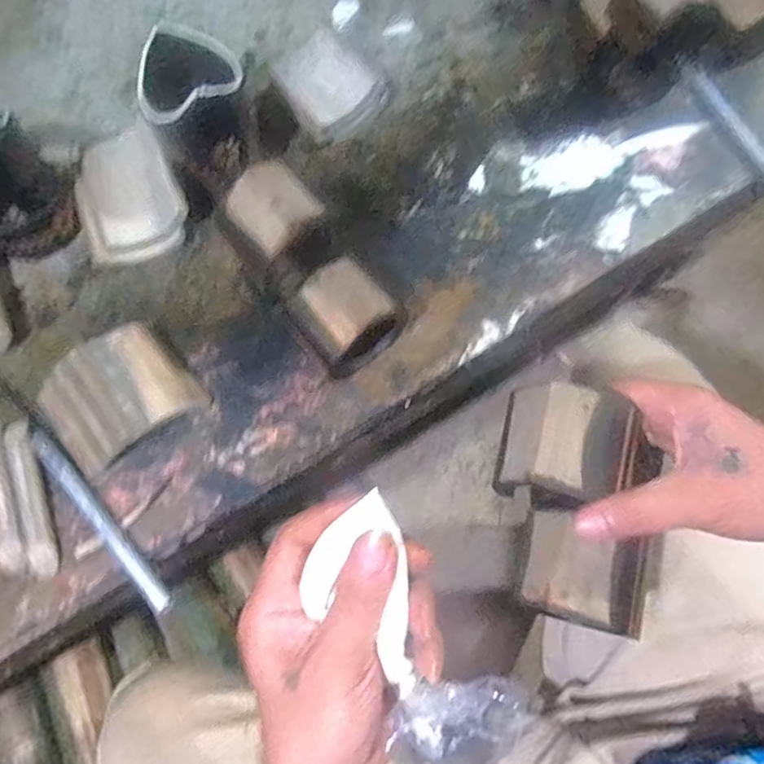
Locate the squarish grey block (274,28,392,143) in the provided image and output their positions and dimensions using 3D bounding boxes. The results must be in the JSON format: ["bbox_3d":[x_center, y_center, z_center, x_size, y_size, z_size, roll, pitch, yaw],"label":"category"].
[{"bbox_3d":[-0.047,-0.267,0.536,0.080,0.041,0.083,-40,72,-11],"label":"squarish grey block"}]

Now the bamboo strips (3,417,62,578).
[{"bbox_3d":[-0.262,0.085,0.445,0.020,0.013,0.123,-23,69,-5],"label":"bamboo strips"}]

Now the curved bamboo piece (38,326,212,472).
[{"bbox_3d":[-0.203,0.010,0.455,0.106,0.043,0.087,-39,72,-11],"label":"curved bamboo piece"}]

